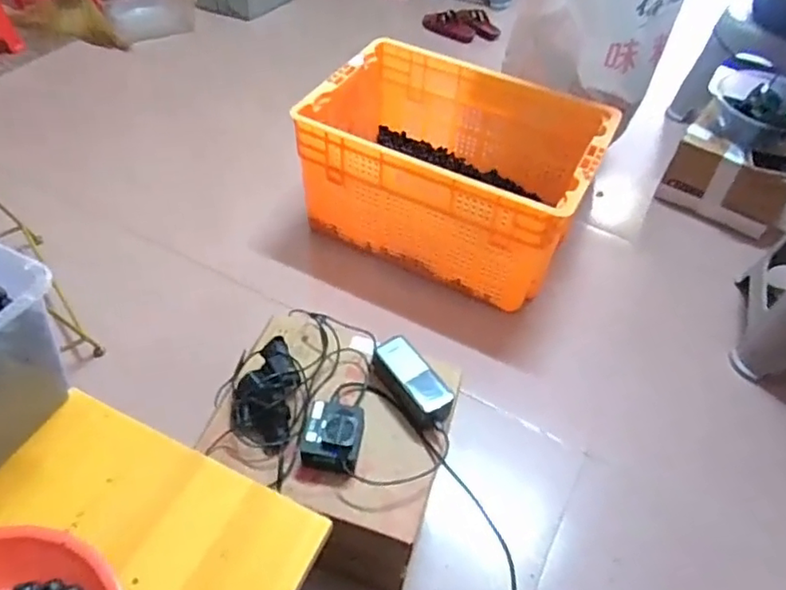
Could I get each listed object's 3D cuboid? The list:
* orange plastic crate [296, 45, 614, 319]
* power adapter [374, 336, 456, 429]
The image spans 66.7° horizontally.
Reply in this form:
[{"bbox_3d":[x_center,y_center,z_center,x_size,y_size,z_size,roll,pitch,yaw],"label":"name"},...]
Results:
[{"bbox_3d":[0.121,-0.274,1.314,0.589,0.297,0.400,23,51,16],"label":"orange plastic crate"},{"bbox_3d":[0.027,0.122,0.848,0.061,0.045,0.138,-29,56,-25],"label":"power adapter"}]

